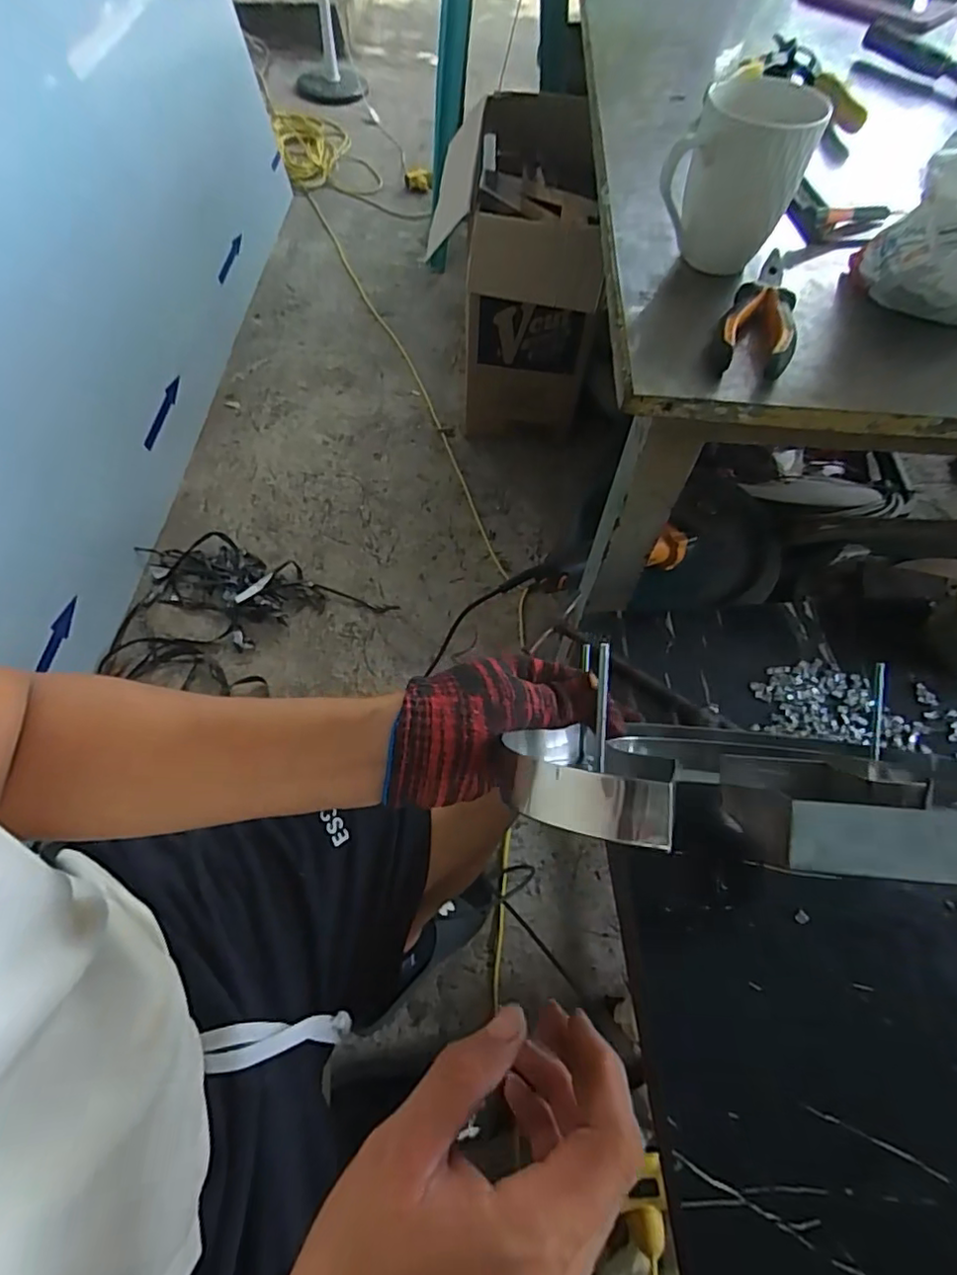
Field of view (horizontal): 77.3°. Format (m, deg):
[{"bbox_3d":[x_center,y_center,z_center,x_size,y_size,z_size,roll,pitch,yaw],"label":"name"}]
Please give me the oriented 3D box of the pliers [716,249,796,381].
[{"bbox_3d":[0.207,-0.238,0.442,0.050,0.024,0.119,16,61,7],"label":"pliers"}]

